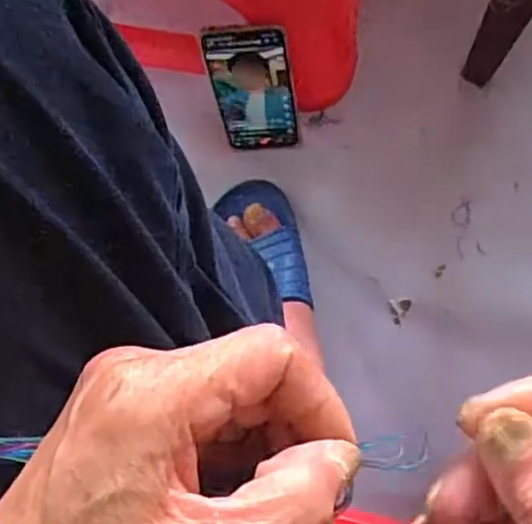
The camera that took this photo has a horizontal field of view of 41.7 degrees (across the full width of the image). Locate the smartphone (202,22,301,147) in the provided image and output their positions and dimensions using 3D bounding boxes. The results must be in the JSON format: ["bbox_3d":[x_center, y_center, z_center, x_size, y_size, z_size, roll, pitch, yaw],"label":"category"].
[{"bbox_3d":[-0.010,-0.159,0.657,0.073,0.161,0.012,-5,59,7],"label":"smartphone"}]

